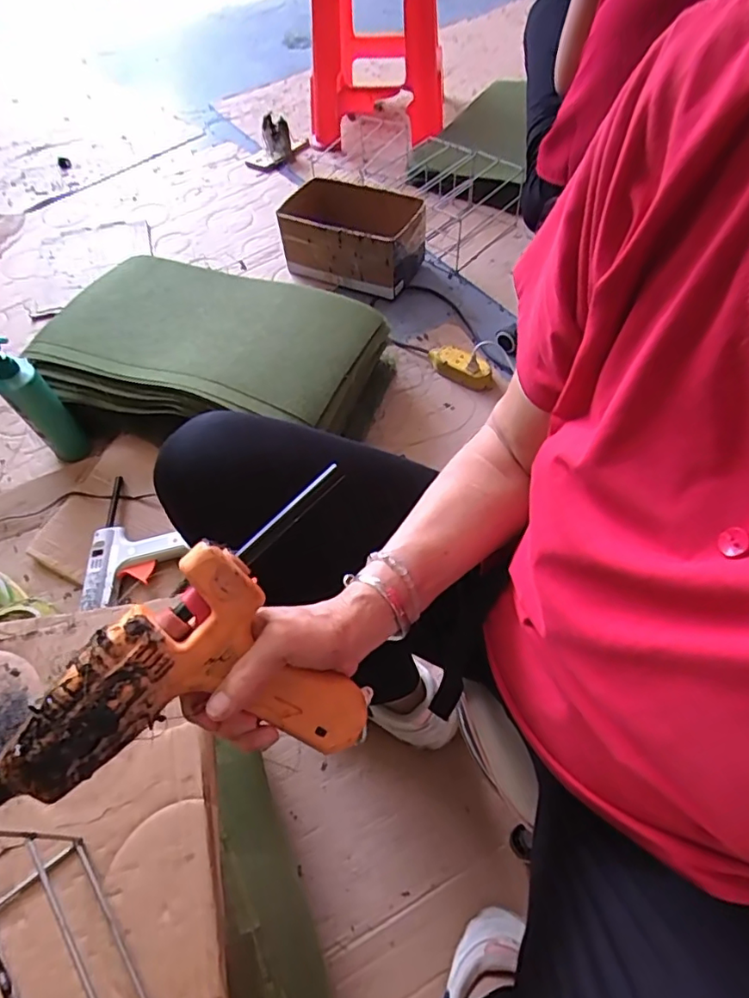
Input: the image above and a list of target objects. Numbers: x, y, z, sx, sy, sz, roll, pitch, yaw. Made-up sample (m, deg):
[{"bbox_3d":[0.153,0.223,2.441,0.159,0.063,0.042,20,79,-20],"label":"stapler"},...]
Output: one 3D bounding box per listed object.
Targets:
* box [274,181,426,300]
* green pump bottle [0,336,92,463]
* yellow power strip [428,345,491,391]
[{"bbox_3d":[-0.046,-0.588,1.239,0.286,0.153,0.175,22,61,14],"label":"box"},{"bbox_3d":[-0.567,-0.162,0.922,0.067,0.249,0.068,-36,64,-19],"label":"green pump bottle"},{"bbox_3d":[0.168,-0.262,1.082,0.139,0.039,0.063,26,62,17],"label":"yellow power strip"}]

